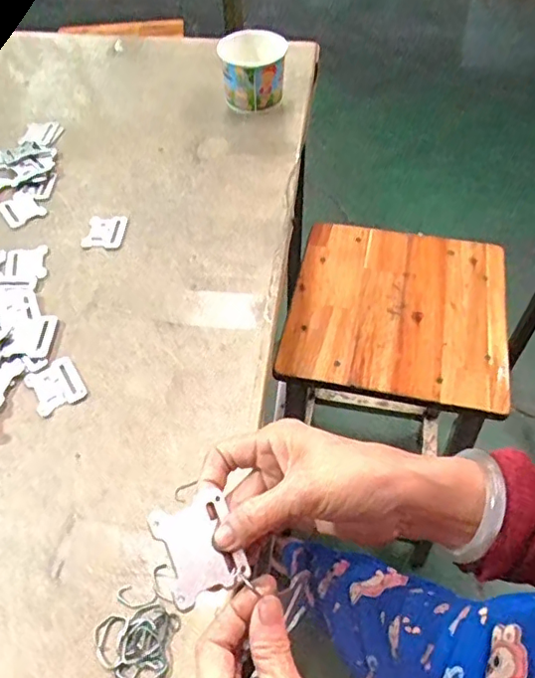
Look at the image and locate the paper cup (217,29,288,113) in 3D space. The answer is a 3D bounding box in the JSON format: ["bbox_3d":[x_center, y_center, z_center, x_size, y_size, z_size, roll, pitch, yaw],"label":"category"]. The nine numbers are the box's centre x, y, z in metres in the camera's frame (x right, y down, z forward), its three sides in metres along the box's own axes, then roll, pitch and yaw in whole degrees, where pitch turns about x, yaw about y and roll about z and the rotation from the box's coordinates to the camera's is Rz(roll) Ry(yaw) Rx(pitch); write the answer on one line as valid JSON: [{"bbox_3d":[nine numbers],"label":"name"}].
[{"bbox_3d":[-0.019,-0.363,0.765,0.085,0.080,0.086,-1,53,1],"label":"paper cup"}]

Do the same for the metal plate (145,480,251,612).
[{"bbox_3d":[-0.036,0.108,0.297,0.042,0.004,0.051,-14,73,-31],"label":"metal plate"}]

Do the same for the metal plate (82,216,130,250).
[{"bbox_3d":[-0.185,-0.123,0.640,0.044,0.006,0.050,2,53,4],"label":"metal plate"}]

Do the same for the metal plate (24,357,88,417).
[{"bbox_3d":[-0.195,0.042,0.517,0.044,0.004,0.052,-27,57,-18],"label":"metal plate"}]

